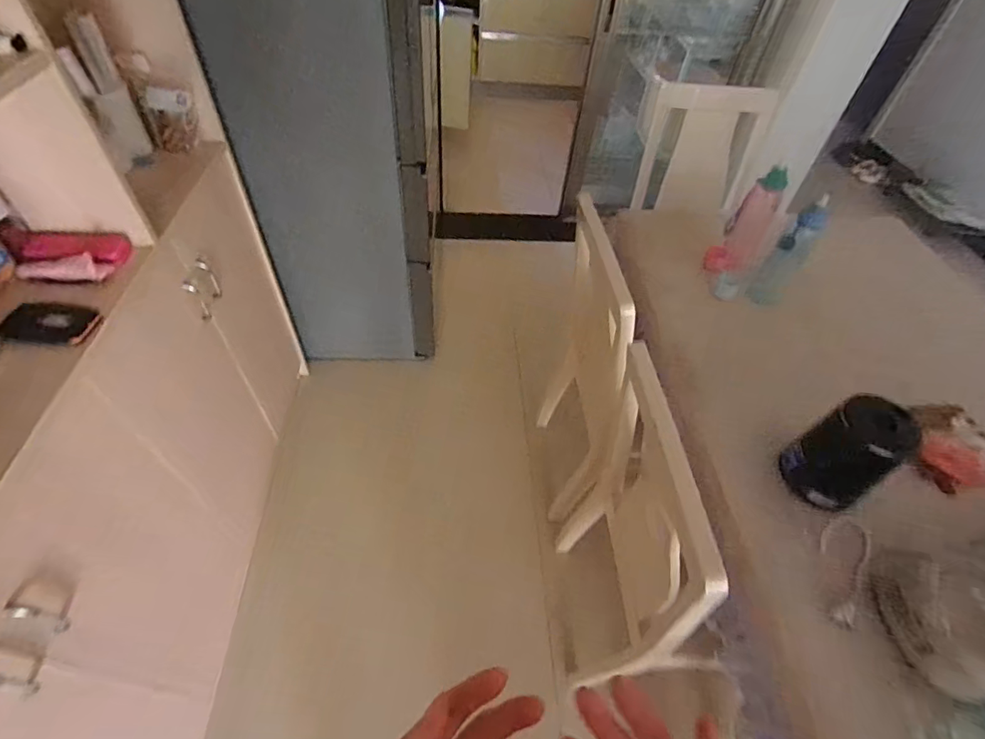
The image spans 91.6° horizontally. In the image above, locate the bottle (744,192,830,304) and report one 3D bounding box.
[{"bbox_3d":[0.634,-0.244,1.024,0.067,0.240,0.061,31,56,19],"label":"bottle"}]

